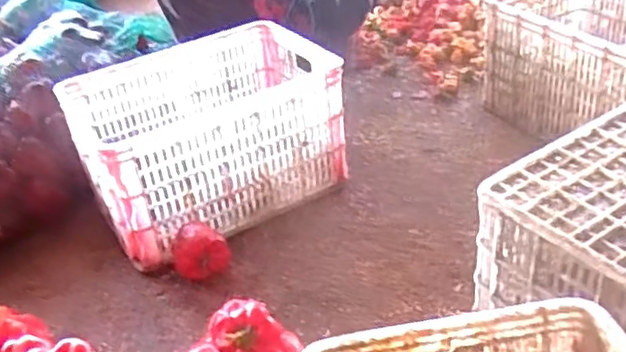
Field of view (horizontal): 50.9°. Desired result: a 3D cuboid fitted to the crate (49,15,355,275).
[{"bbox_3d":[-0.234,-0.097,1.462,0.525,0.279,0.407,-24,38,-23],"label":"crate"}]

